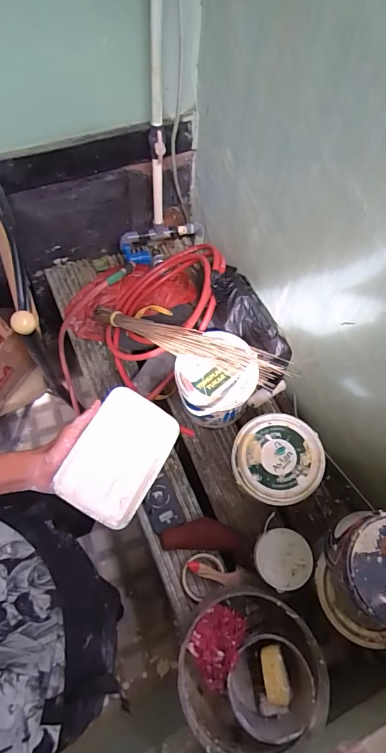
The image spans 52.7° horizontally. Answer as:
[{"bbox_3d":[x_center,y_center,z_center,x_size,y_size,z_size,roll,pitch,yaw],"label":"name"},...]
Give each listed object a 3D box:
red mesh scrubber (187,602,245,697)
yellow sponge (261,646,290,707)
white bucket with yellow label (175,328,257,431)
[{"bbox_3d":[0.041,0.491,0.716,0.087,0.055,0.124,29,69,9],"label":"red mesh scrubber"},{"bbox_3d":[0.140,0.513,0.666,0.041,0.031,0.079,-5,68,-5],"label":"yellow sponge"},{"bbox_3d":[0.042,0.020,0.937,0.166,0.212,0.173,1,67,-3],"label":"white bucket with yellow label"}]

